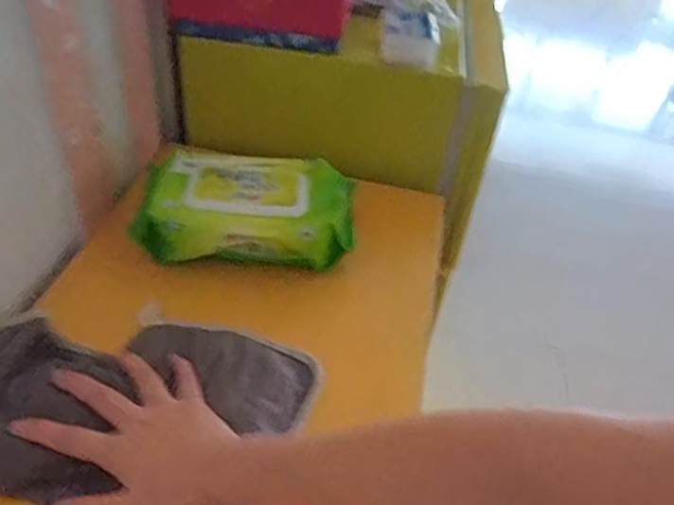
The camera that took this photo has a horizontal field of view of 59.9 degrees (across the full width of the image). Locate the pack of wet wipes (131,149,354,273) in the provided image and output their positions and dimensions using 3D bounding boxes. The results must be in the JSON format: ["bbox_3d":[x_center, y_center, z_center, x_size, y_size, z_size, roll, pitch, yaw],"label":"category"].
[{"bbox_3d":[-0.087,-0.042,0.597,0.211,0.059,0.142,8,41,1],"label":"pack of wet wipes"}]

